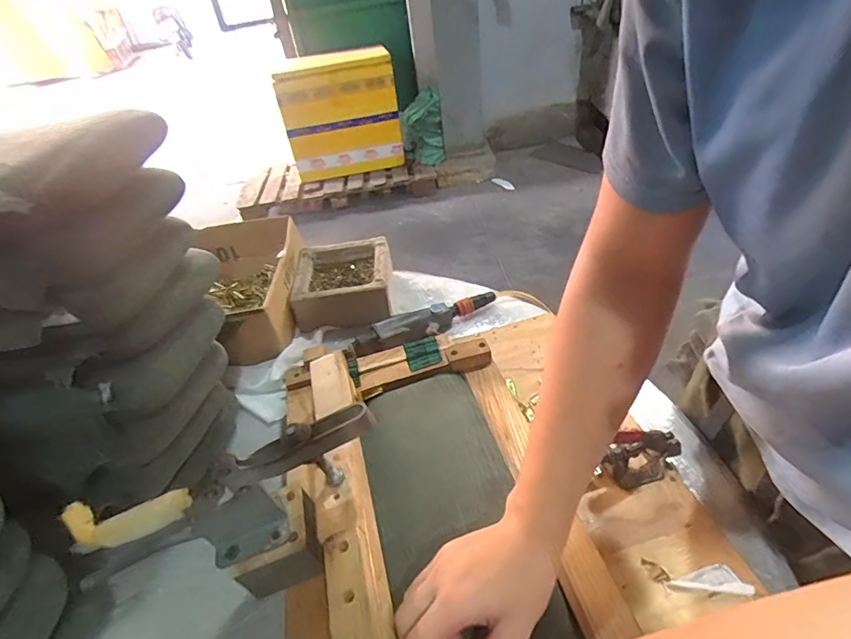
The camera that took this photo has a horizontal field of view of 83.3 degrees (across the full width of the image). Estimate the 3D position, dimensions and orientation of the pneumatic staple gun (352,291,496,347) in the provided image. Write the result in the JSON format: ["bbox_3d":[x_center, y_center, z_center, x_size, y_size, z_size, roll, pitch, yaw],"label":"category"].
[{"bbox_3d":[0.001,0.002,0.789,0.255,0.039,0.049,-24,42,-17],"label":"pneumatic staple gun"}]

